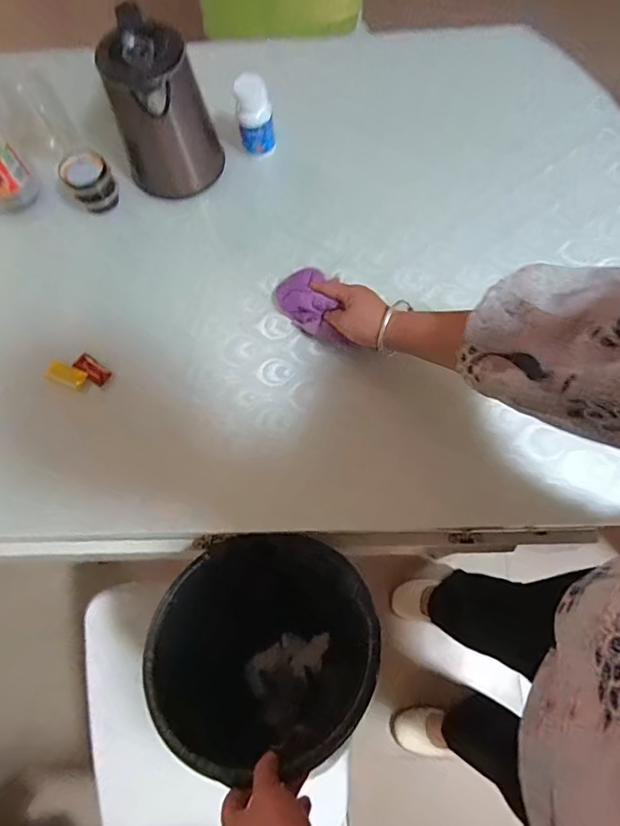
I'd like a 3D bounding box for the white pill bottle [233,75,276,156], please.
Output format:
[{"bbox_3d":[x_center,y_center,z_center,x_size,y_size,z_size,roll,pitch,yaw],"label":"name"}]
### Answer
[{"bbox_3d":[-0.079,-0.432,0.721,0.056,0.116,0.043,-11,71,-2],"label":"white pill bottle"}]

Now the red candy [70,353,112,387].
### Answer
[{"bbox_3d":[-0.291,-0.058,0.651,0.049,0.007,0.027,33,75,12],"label":"red candy"}]

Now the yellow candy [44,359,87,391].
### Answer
[{"bbox_3d":[-0.320,-0.050,0.638,0.050,0.006,0.028,22,73,9],"label":"yellow candy"}]

